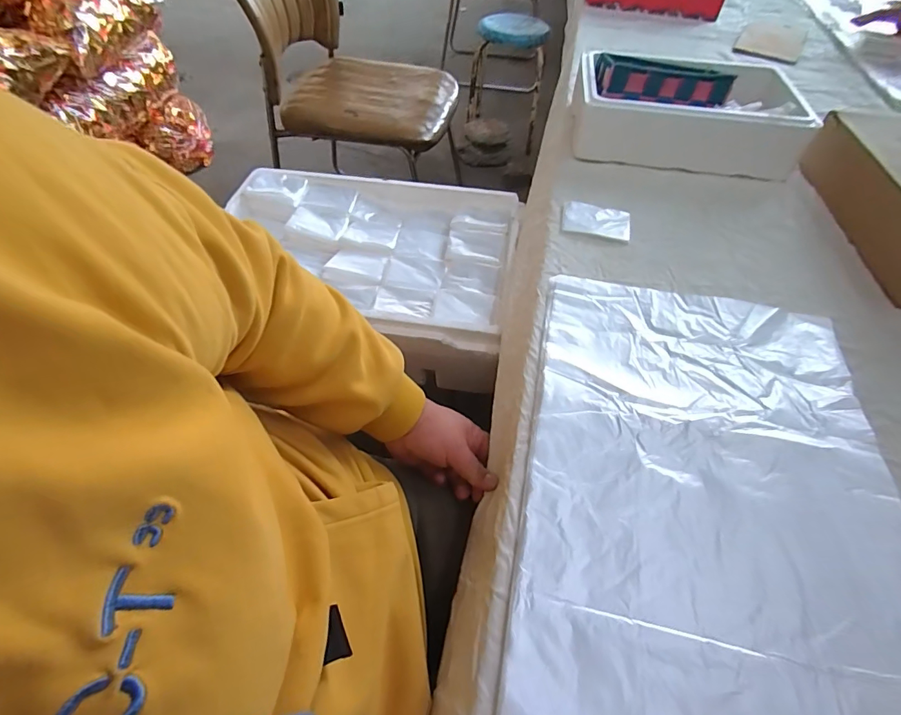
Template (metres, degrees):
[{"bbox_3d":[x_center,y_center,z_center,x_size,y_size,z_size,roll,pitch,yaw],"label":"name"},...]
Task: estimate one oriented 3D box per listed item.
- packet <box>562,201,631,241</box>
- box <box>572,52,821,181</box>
[{"bbox_3d":[0.195,-0.184,0.592,0.088,0.007,0.062,9,54,4],"label":"packet"},{"bbox_3d":[0.357,-0.386,0.684,0.313,0.091,0.191,9,54,4],"label":"box"}]

